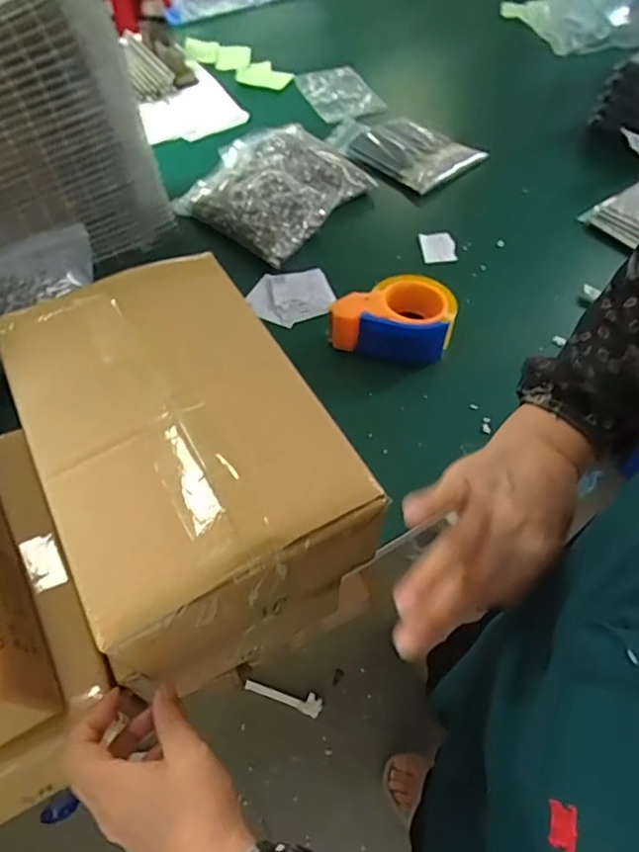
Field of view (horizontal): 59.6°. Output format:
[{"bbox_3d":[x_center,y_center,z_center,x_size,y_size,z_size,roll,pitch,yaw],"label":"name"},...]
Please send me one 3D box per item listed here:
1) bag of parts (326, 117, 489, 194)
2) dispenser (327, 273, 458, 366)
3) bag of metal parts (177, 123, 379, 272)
[{"bbox_3d":[0.130,-0.446,0.906,0.230,0.039,0.151,37,63,24],"label":"bag of parts"},{"bbox_3d":[0.088,-0.131,0.661,0.141,0.064,0.103,8,55,6],"label":"dispenser"},{"bbox_3d":[-0.064,-0.371,0.831,0.240,0.043,0.259,35,62,23],"label":"bag of metal parts"}]

